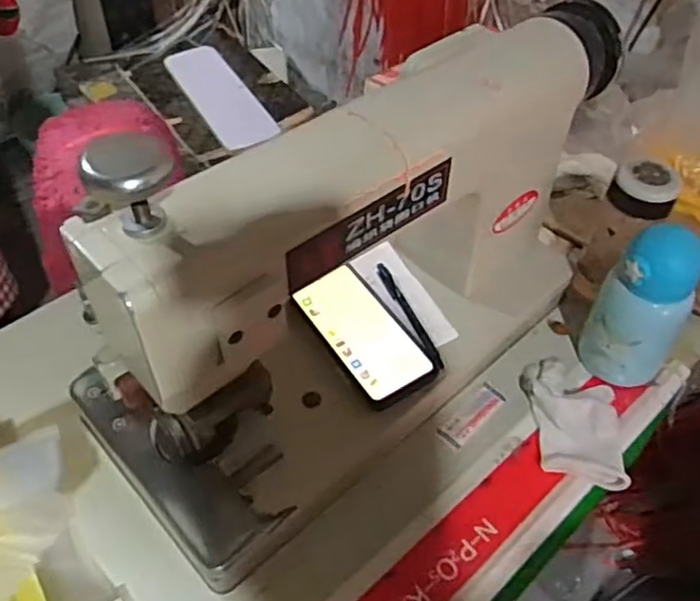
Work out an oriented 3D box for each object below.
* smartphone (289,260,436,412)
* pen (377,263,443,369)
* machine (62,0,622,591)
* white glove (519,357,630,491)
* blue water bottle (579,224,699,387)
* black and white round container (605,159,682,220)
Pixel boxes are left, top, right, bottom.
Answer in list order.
[{"bbox_3d":[0.013,0.031,0.663,0.083,0.012,0.157,-26,55,-22],"label":"smartphone"},{"bbox_3d":[0.061,0.013,0.684,0.015,0.008,0.141,-18,52,-16],"label":"pen"},{"bbox_3d":[0.040,-0.041,0.591,0.536,0.311,0.235,-34,58,-26],"label":"machine"},{"bbox_3d":[0.221,0.116,0.660,0.087,0.042,0.142,4,50,2],"label":"white glove"},{"bbox_3d":[0.288,0.005,0.647,0.084,0.180,0.069,32,56,23],"label":"blue water bottle"},{"bbox_3d":[0.294,-0.109,0.665,0.051,0.039,0.060,-19,53,-17],"label":"black and white round container"}]

